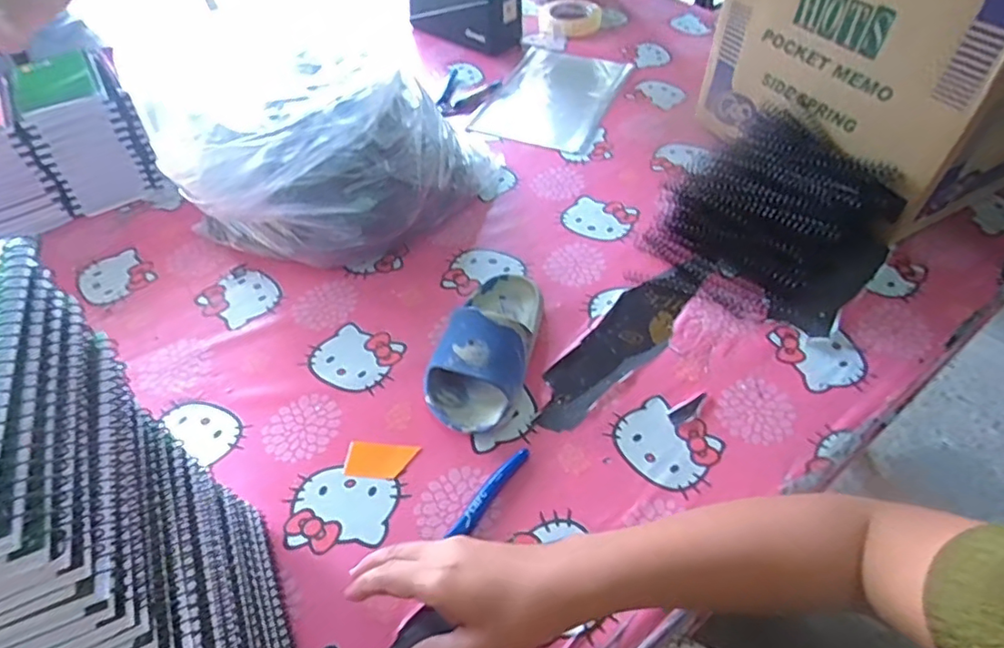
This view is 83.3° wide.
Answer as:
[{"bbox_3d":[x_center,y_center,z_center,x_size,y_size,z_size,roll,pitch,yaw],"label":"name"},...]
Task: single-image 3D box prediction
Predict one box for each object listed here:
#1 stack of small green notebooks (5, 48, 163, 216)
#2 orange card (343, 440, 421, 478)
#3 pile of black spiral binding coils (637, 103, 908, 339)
[{"bbox_3d":[-0.504,-0.233,0.688,0.111,0.132,0.131,-32,56,-22],"label":"stack of small green notebooks"},{"bbox_3d":[-0.101,0.113,0.471,0.057,0.004,0.030,4,50,6],"label":"orange card"},{"bbox_3d":[0.283,-0.113,0.582,0.205,0.086,0.207,-31,56,-22],"label":"pile of black spiral binding coils"}]

